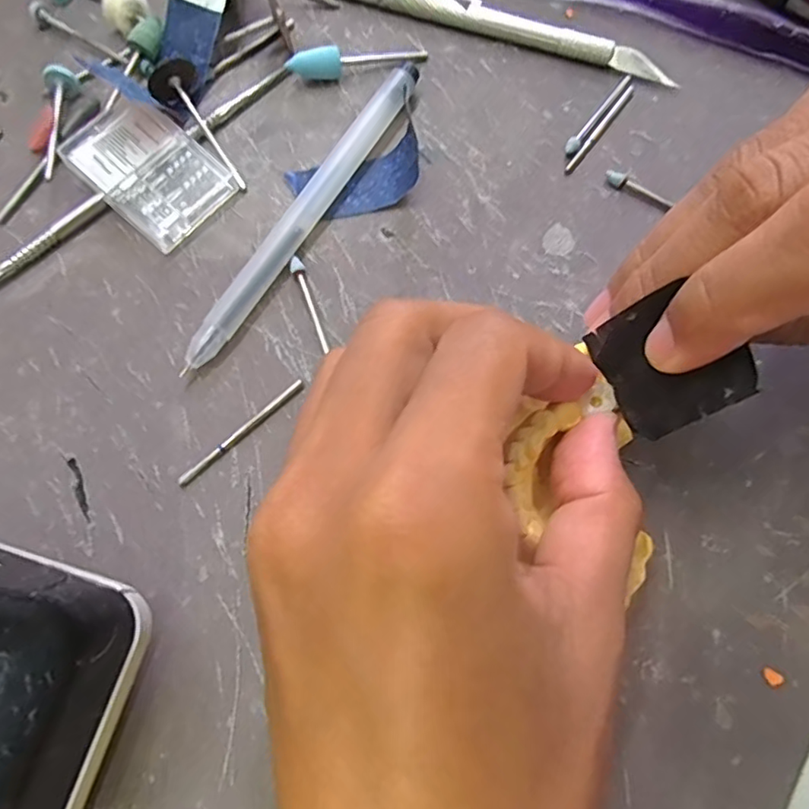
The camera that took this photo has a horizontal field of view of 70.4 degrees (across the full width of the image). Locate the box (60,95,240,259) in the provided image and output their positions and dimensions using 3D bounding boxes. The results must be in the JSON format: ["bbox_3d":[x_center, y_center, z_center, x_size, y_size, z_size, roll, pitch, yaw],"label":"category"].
[{"bbox_3d":[-0.082,-0.076,0.185,0.046,0.011,0.034,40,76,11],"label":"box"}]

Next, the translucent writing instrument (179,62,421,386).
[{"bbox_3d":[-0.031,-0.063,0.183,0.012,0.009,0.123,30,75,8],"label":"translucent writing instrument"}]

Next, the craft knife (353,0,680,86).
[{"bbox_3d":[0.030,-0.140,0.208,0.134,0.009,0.009,18,73,5],"label":"craft knife"}]

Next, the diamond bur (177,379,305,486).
[{"bbox_3d":[-0.046,0.007,0.164,0.044,0.004,0.004,-42,78,-13],"label":"diamond bur"}]

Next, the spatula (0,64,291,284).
[{"bbox_3d":[-0.096,-0.067,0.186,0.152,0.005,0.008,-42,78,-13],"label":"spatula"}]

